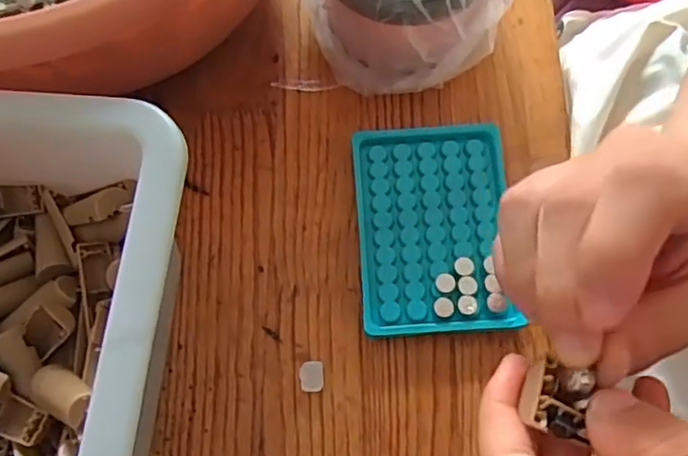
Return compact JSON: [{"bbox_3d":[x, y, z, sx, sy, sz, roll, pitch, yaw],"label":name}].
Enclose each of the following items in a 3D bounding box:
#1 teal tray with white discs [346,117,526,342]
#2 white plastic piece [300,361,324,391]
[{"bbox_3d":[0.056,-0.001,0.376,0.093,0.017,0.132,-4,69,1],"label":"teal tray with white discs"},{"bbox_3d":[-0.019,0.087,0.353,0.014,0.006,0.017,-5,68,1],"label":"white plastic piece"}]

